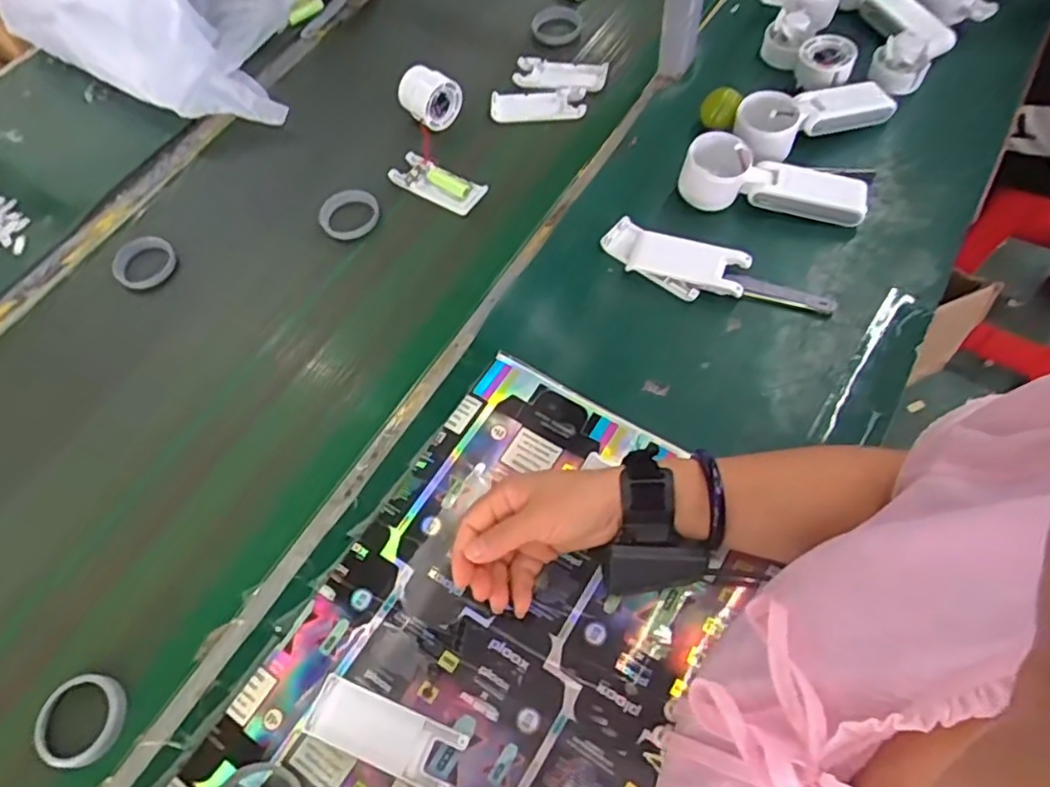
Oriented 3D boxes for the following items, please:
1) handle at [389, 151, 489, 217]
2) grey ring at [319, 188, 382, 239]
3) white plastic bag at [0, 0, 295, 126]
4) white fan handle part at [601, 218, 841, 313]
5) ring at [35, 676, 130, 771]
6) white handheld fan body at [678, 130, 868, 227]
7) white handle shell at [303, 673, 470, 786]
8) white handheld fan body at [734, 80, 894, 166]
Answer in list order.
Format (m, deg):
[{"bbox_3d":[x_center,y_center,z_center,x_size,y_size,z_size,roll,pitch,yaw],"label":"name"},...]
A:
[{"bbox_3d":[-0.092,-0.223,0.704,0.105,0.016,0.038,28,67,18],"label":"handle"},{"bbox_3d":[-0.187,-0.192,0.698,0.061,0.006,0.059,-2,61,3],"label":"grey ring"},{"bbox_3d":[-0.433,-0.465,0.777,0.400,0.160,0.210,31,68,19],"label":"white plastic bag"},{"bbox_3d":[0.166,-0.107,0.594,0.206,0.032,0.053,27,67,17],"label":"white fan handle part"},{"bbox_3d":[-0.320,0.234,0.475,0.058,0.014,0.059,-2,61,3],"label":"ring"},{"bbox_3d":[0.231,-0.198,0.611,0.169,0.047,0.051,10,63,9],"label":"white handheld fan body"},{"bbox_3d":[-0.093,0.228,0.443,0.102,0.013,0.039,18,64,13],"label":"white handle shell"},{"bbox_3d":[0.279,-0.273,0.640,0.176,0.035,0.064,-23,62,-8],"label":"white handheld fan body"}]

